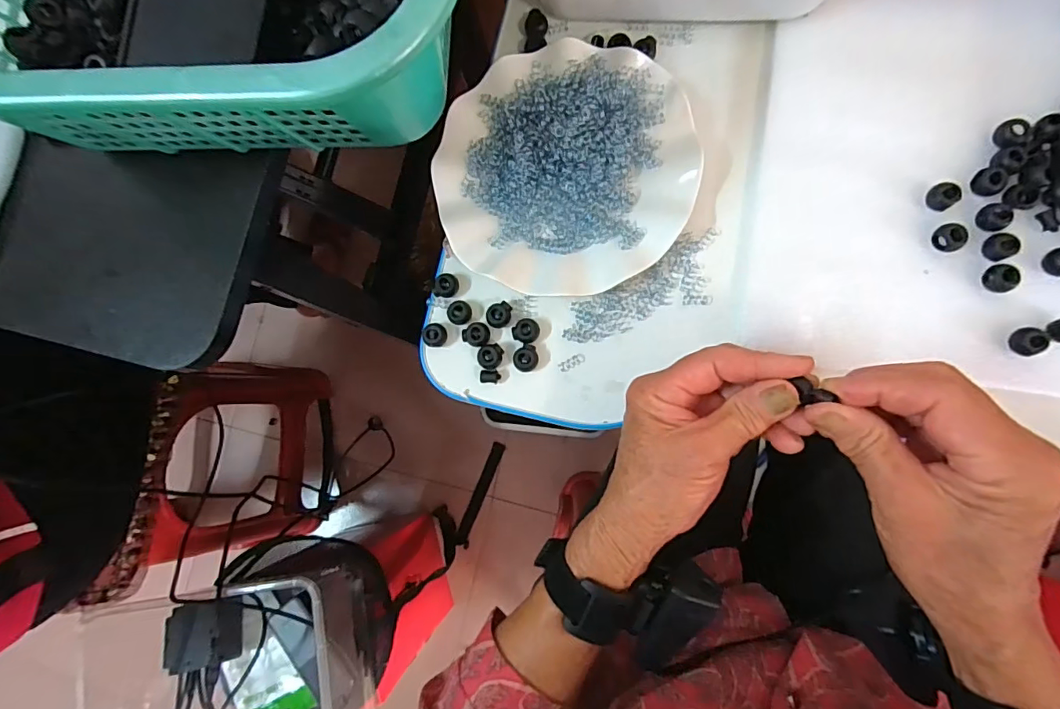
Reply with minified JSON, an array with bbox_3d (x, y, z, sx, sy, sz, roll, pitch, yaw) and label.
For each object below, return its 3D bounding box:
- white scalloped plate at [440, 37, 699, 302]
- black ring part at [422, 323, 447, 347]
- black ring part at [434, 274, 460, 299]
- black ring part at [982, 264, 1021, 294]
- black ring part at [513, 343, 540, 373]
[{"bbox_3d":[0.024,-0.132,0.353,0.177,0.030,0.177,-1,84,8],"label":"white scalloped plate"},{"bbox_3d":[-0.069,-0.014,0.361,0.014,0.013,0.017,20,87,9],"label":"black ring part"},{"bbox_3d":[-0.062,-0.051,0.365,0.016,0.012,0.018,13,86,9],"label":"black ring part"},{"bbox_3d":[0.295,-0.048,0.310,0.017,0.007,0.017,-1,84,8],"label":"black ring part"},{"bbox_3d":[-0.002,0.003,0.351,0.018,0.010,0.017,-1,84,8],"label":"black ring part"}]

